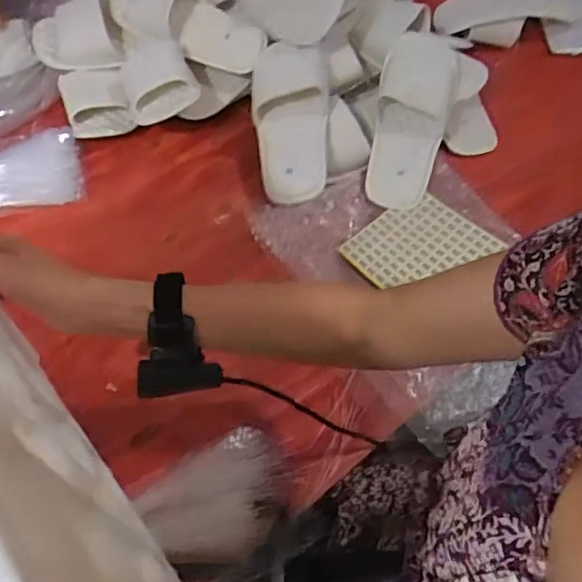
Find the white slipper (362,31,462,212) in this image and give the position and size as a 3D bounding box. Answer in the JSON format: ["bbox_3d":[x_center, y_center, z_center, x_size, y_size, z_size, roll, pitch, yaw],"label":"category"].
[{"bbox_3d":[0.161,-0.232,0.814,0.099,0.065,0.283,16,76,7],"label":"white slipper"}]

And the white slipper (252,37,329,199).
[{"bbox_3d":[0.000,-0.211,0.772,0.098,0.041,0.215,0,88,-3],"label":"white slipper"}]

